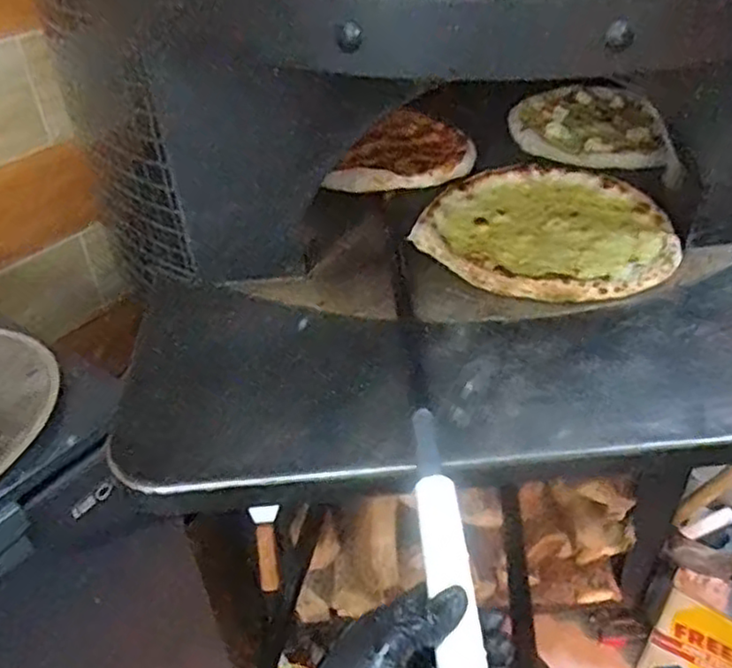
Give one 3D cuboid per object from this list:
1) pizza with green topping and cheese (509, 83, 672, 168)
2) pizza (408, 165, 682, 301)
[{"bbox_3d":[0.356,-0.345,1.114,0.231,0.027,0.280,3,38,6],"label":"pizza with green topping and cheese"},{"bbox_3d":[0.225,-0.133,0.852,0.295,0.024,0.291,-1,38,1],"label":"pizza"}]

